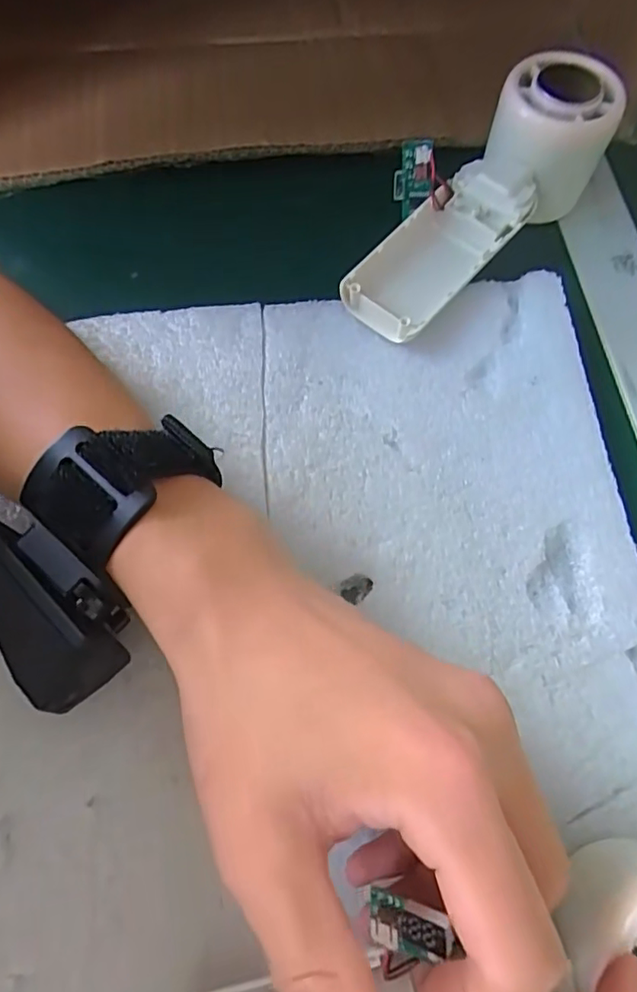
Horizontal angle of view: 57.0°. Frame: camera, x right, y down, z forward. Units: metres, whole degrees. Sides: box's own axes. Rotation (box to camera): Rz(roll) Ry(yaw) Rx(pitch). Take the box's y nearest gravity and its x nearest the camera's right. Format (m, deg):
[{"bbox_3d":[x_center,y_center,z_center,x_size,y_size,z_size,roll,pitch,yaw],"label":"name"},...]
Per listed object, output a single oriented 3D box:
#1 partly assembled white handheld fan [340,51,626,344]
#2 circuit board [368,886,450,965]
[{"bbox_3d":[0.072,-0.145,0.276,0.064,0.043,0.159,42,73,14],"label":"partly assembled white handheld fan"},{"bbox_3d":[0.022,0.112,0.153,0.007,0.029,0.012,3,66,-30],"label":"circuit board"}]

